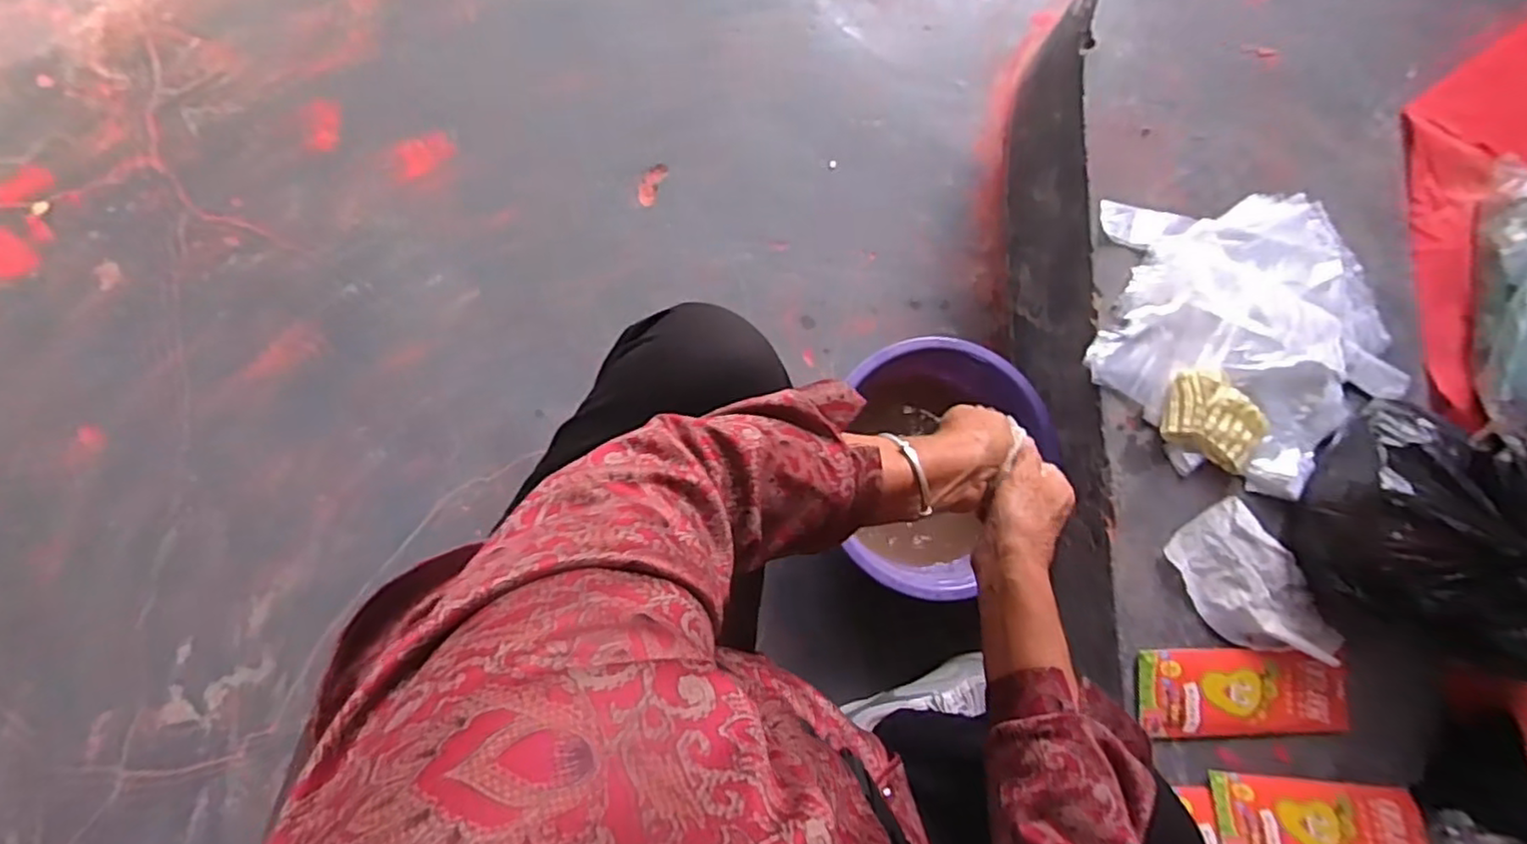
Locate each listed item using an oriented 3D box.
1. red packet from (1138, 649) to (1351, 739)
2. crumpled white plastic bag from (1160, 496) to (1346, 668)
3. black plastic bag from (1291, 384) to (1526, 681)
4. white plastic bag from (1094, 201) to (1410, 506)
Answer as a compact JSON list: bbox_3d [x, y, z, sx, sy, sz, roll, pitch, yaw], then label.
[{"bbox_3d":[0.513,0.290,0.717,0.245,0.015,0.093,3,89,-11],"label":"red packet"},{"bbox_3d":[0.528,0.182,0.719,0.117,0.015,0.191,-31,90,-10],"label":"crumpled white plastic bag"},{"bbox_3d":[0.736,0.130,0.659,0.310,0.178,0.222,27,82,-6],"label":"black plastic bag"},{"bbox_3d":[0.538,-0.088,0.733,0.380,0.046,0.331,-6,86,-14],"label":"white plastic bag"}]

